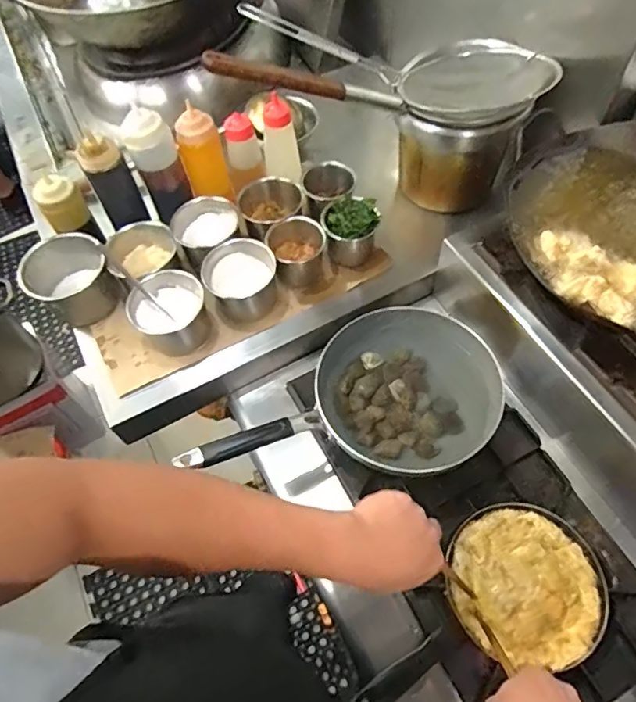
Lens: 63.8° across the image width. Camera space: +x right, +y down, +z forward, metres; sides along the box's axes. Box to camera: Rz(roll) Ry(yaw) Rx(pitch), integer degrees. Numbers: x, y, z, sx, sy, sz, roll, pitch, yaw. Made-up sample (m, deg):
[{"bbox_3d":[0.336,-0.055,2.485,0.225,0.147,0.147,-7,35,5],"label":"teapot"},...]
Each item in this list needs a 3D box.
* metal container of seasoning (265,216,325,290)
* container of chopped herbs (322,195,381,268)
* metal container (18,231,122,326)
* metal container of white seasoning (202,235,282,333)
[{"bbox_3d":[-0.035,-0.168,0.886,0.093,0.096,0.097,-12,59,-5],"label":"metal container of seasoning"},{"bbox_3d":[0.057,-0.211,0.897,0.096,0.085,0.091,-5,58,0],"label":"container of chopped herbs"},{"bbox_3d":[-0.415,-0.119,0.862,0.138,0.114,0.127,-23,60,-11],"label":"metal container"},{"bbox_3d":[-0.124,-0.114,0.842,0.114,0.094,0.116,-16,59,-7],"label":"metal container of white seasoning"}]

